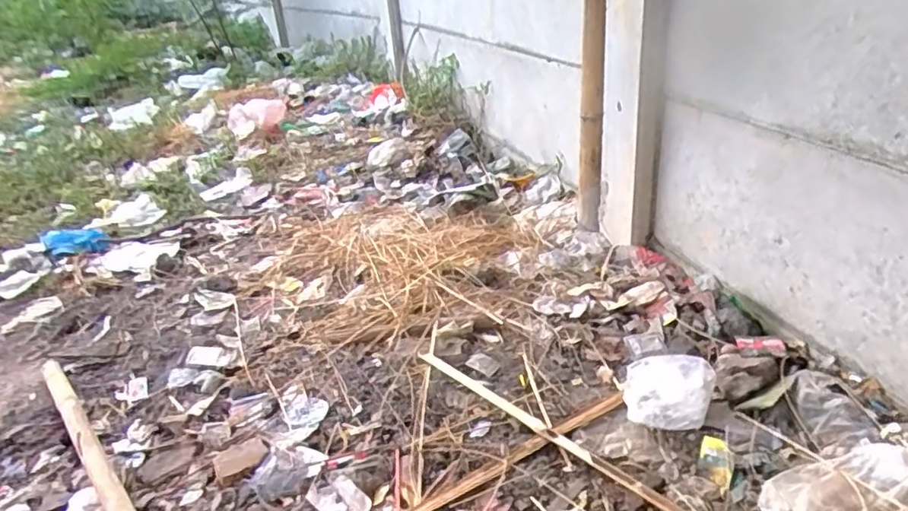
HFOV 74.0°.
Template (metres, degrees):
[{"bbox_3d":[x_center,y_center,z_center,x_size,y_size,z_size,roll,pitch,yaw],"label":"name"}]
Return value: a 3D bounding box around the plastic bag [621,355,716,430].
[{"bbox_3d":[0.415,0.264,1.175,0.160,0.049,0.186,8,30,25],"label":"plastic bag"}]

